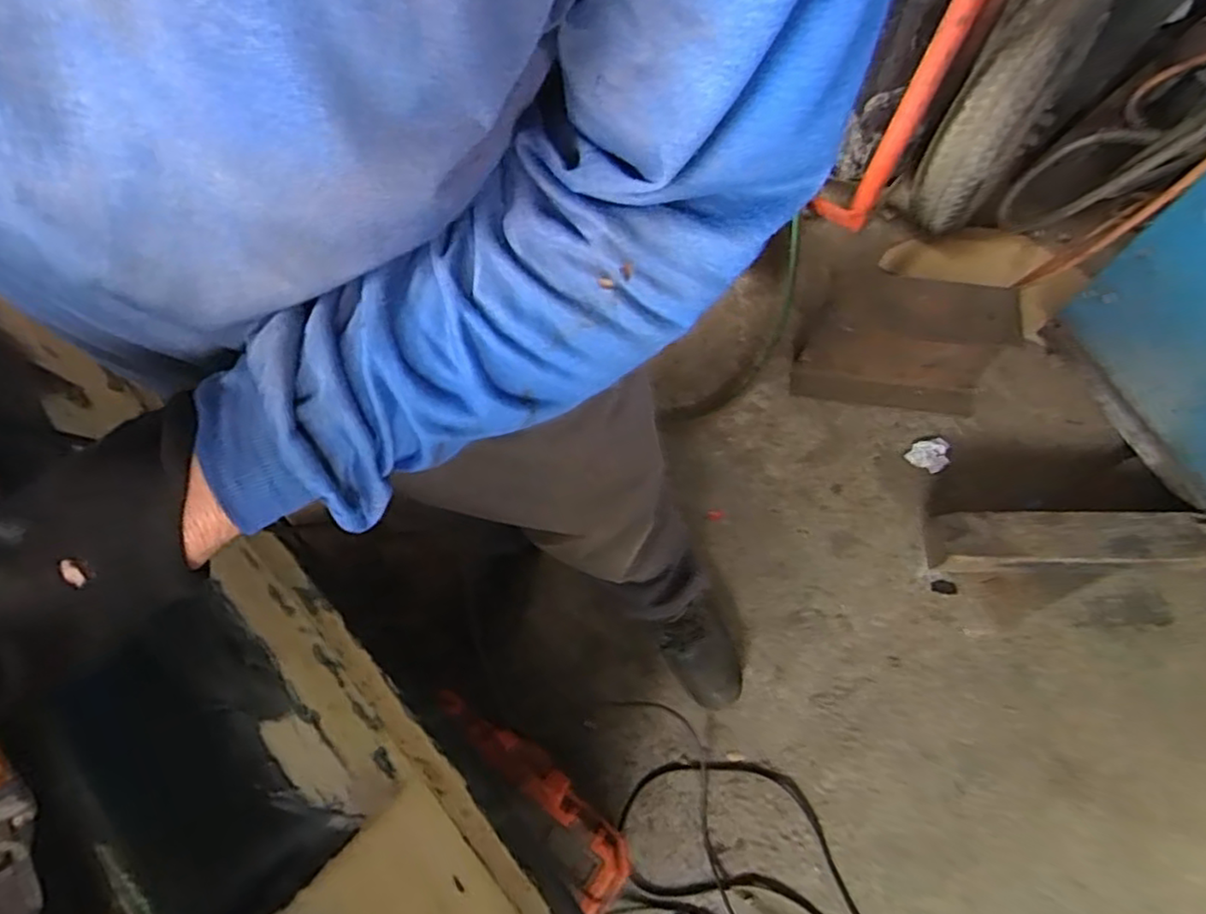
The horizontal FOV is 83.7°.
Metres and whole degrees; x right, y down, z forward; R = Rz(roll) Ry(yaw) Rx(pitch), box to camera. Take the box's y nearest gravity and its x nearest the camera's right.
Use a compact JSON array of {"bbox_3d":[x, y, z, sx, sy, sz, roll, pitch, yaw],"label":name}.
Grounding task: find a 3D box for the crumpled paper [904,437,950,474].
[{"bbox_3d":[0.617,-0.005,1.273,0.054,0.061,0.065,-43,72,-14],"label":"crumpled paper"}]

